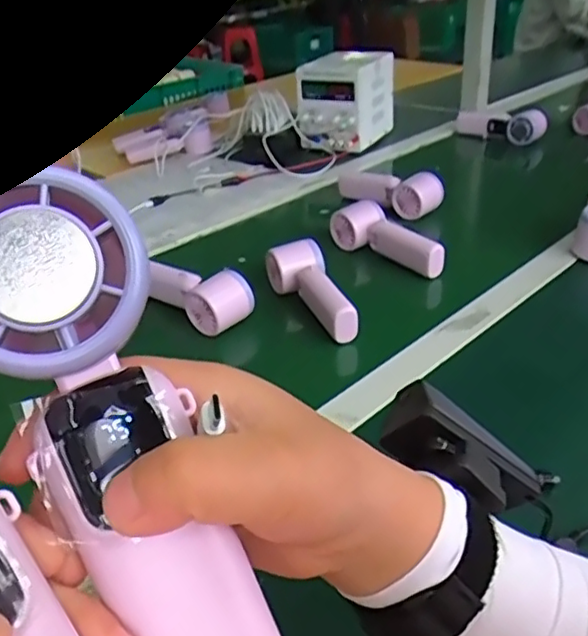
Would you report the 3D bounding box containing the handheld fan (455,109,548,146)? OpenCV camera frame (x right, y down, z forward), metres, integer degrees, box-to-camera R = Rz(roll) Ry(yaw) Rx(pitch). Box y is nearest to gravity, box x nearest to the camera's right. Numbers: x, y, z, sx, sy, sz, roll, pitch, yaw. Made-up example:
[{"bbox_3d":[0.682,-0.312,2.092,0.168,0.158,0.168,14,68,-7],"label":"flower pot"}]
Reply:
[{"bbox_3d":[0.422,-0.405,1.308,0.054,0.057,0.200,-26,37,-32],"label":"handheld fan"}]

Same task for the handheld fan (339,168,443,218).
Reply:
[{"bbox_3d":[0.147,-0.198,0.968,0.058,0.056,0.180,-26,37,-32],"label":"handheld fan"}]

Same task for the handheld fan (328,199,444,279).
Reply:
[{"bbox_3d":[0.115,-0.102,0.808,0.051,0.055,0.179,-20,35,-25],"label":"handheld fan"}]

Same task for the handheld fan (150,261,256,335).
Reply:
[{"bbox_3d":[-0.109,-0.025,0.708,0.135,0.053,0.051,20,38,34],"label":"handheld fan"}]

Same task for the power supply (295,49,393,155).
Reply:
[{"bbox_3d":[0.105,-0.437,1.256,0.130,0.165,0.188,13,35,26],"label":"power supply"}]

